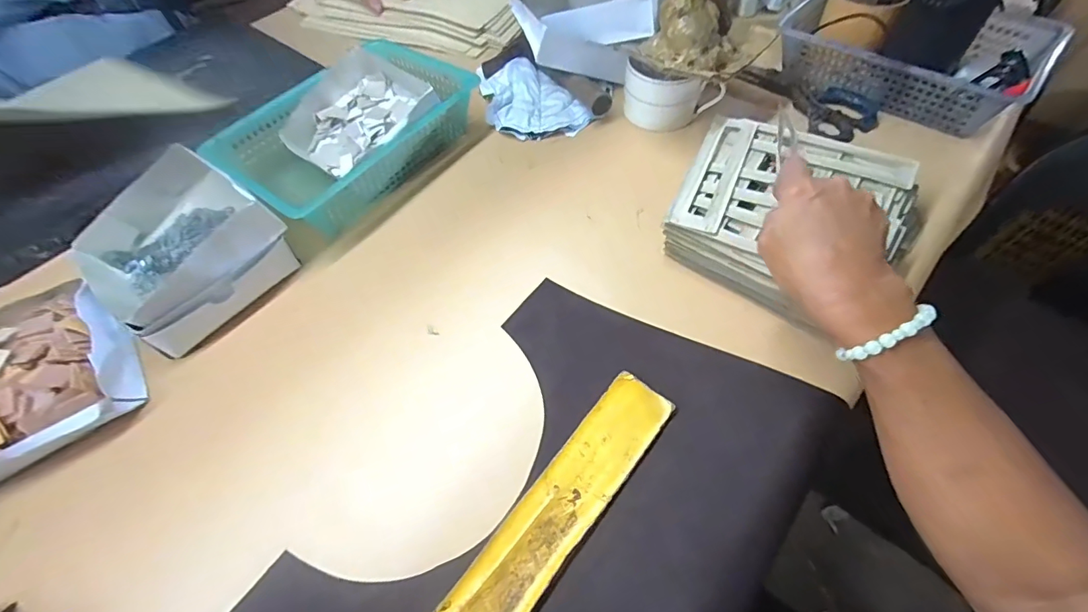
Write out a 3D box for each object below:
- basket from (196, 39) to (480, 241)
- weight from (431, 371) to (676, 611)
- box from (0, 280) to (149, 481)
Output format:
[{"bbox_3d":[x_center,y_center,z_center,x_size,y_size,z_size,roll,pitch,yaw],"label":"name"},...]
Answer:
[{"bbox_3d":[-0.205,-0.181,0.505,0.163,0.077,0.243,31,66,24],"label":"basket"},{"bbox_3d":[-0.007,0.150,0.297,0.049,0.009,0.263,36,66,22],"label":"weight"},{"bbox_3d":[-0.406,0.056,0.362,0.138,0.044,0.155,-33,60,-17],"label":"box"}]

